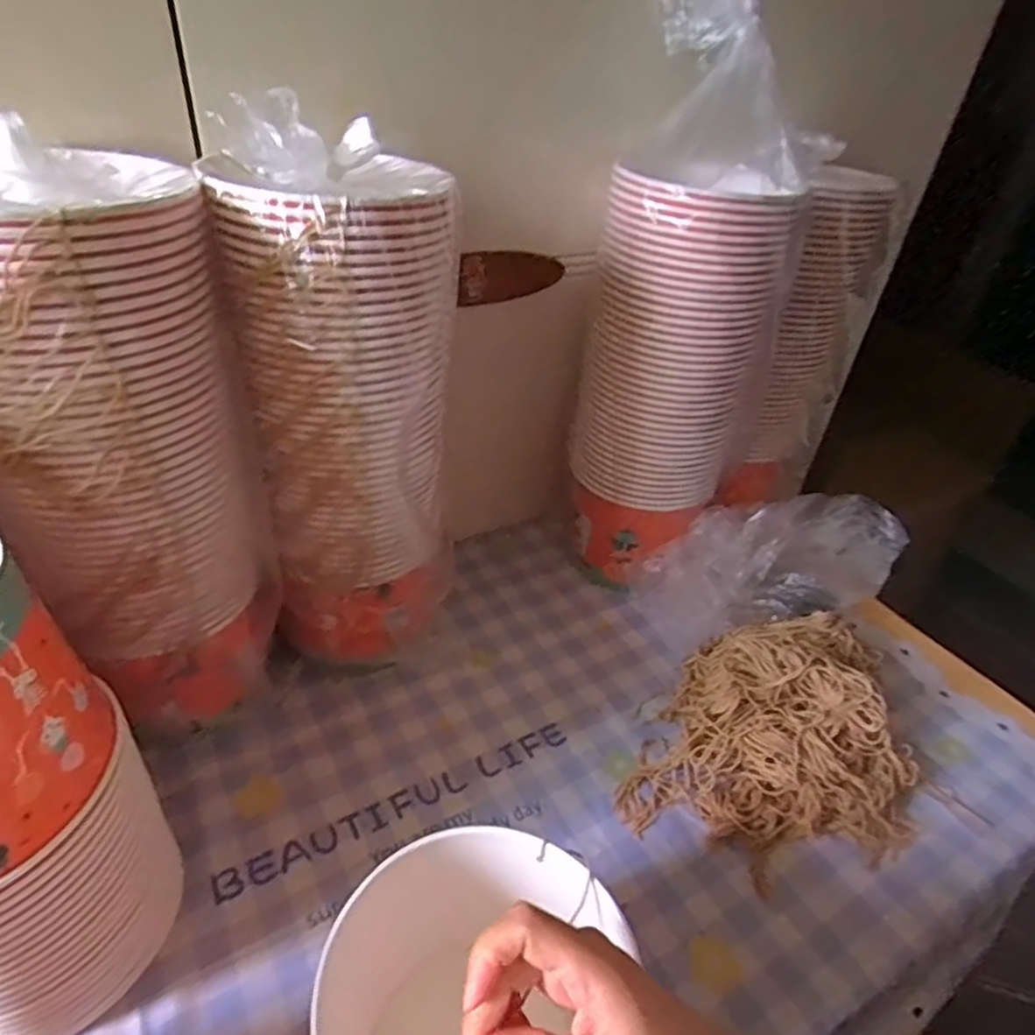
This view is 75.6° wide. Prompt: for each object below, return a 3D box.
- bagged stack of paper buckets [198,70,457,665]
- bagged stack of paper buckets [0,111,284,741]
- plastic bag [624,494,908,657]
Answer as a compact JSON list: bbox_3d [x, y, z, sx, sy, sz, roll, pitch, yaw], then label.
[{"bbox_3d":[-0.131,-0.076,0.537,0.151,0.418,0.144,-5,39,-14],"label":"bagged stack of paper buckets"},{"bbox_3d":[-0.283,-0.027,0.483,0.161,0.405,0.153,-22,46,-32],"label":"bagged stack of paper buckets"},{"bbox_3d":[0.284,0.051,0.746,0.340,0.114,0.133,-7,38,-18],"label":"plastic bag"}]

